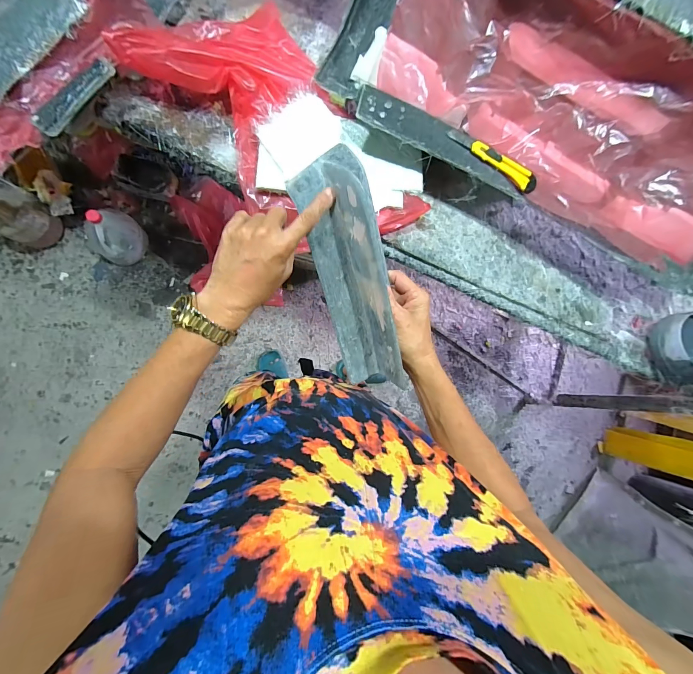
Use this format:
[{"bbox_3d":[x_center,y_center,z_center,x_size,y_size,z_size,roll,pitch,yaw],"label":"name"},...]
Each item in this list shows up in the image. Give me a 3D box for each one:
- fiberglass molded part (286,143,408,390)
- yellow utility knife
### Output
[{"bbox_3d":[0.010,-0.065,0.380,0.078,0.077,0.274,-17,110,-9],"label":"fiberglass molded part"},{"bbox_3d":[0.284,-0.342,0.641,0.194,0.017,0.036,27,81,-4],"label":"yellow utility knife"}]

